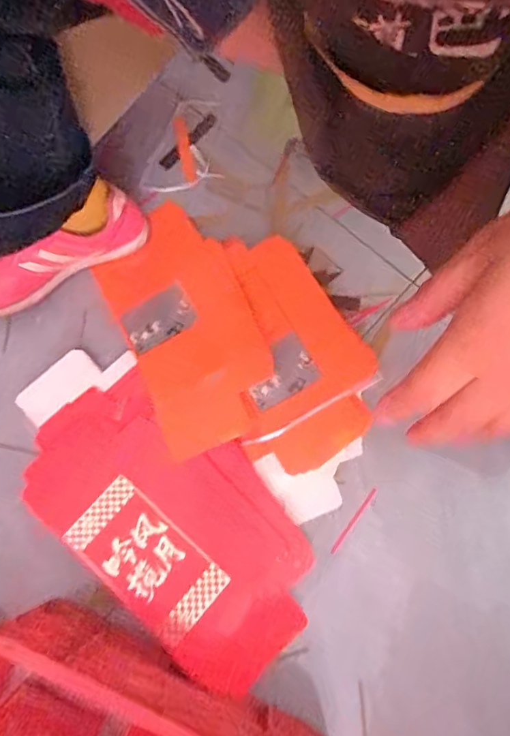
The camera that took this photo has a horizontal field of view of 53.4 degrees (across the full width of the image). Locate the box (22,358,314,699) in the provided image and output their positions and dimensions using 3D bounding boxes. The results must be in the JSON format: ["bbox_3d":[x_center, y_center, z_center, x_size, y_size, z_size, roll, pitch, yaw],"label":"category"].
[{"bbox_3d":[-0.090,0.155,0.539,0.349,0.039,0.194,41,79,12],"label":"box"}]

